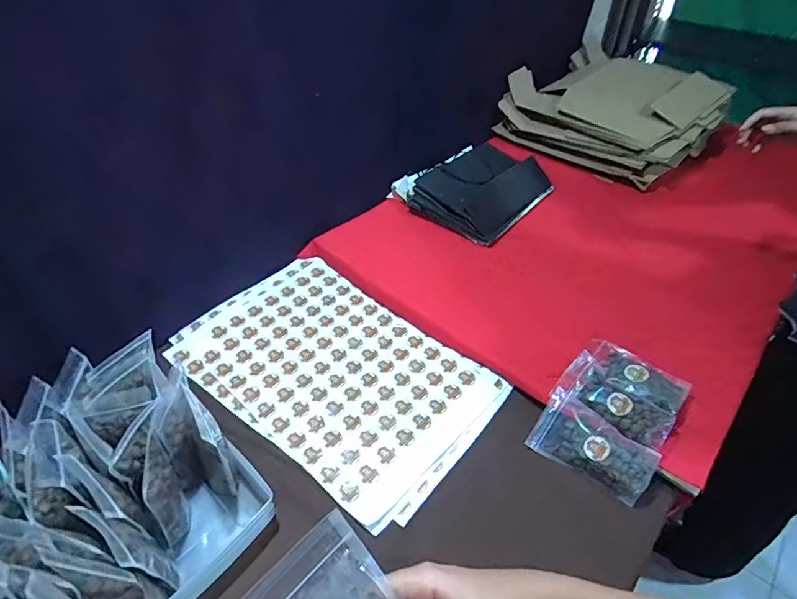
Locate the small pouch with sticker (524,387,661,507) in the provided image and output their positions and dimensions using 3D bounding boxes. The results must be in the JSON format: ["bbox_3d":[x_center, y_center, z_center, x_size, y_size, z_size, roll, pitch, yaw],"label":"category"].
[{"bbox_3d":[0.280,0.211,0.693,0.160,0.033,0.092,32,78,28],"label":"small pouch with sticker"}]

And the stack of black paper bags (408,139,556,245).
[{"bbox_3d":[0.194,-0.258,1.125,0.228,0.081,0.292,29,51,25],"label":"stack of black paper bags"}]

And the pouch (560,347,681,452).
[{"bbox_3d":[0.331,0.147,0.731,0.163,0.031,0.081,35,54,29],"label":"pouch"}]

